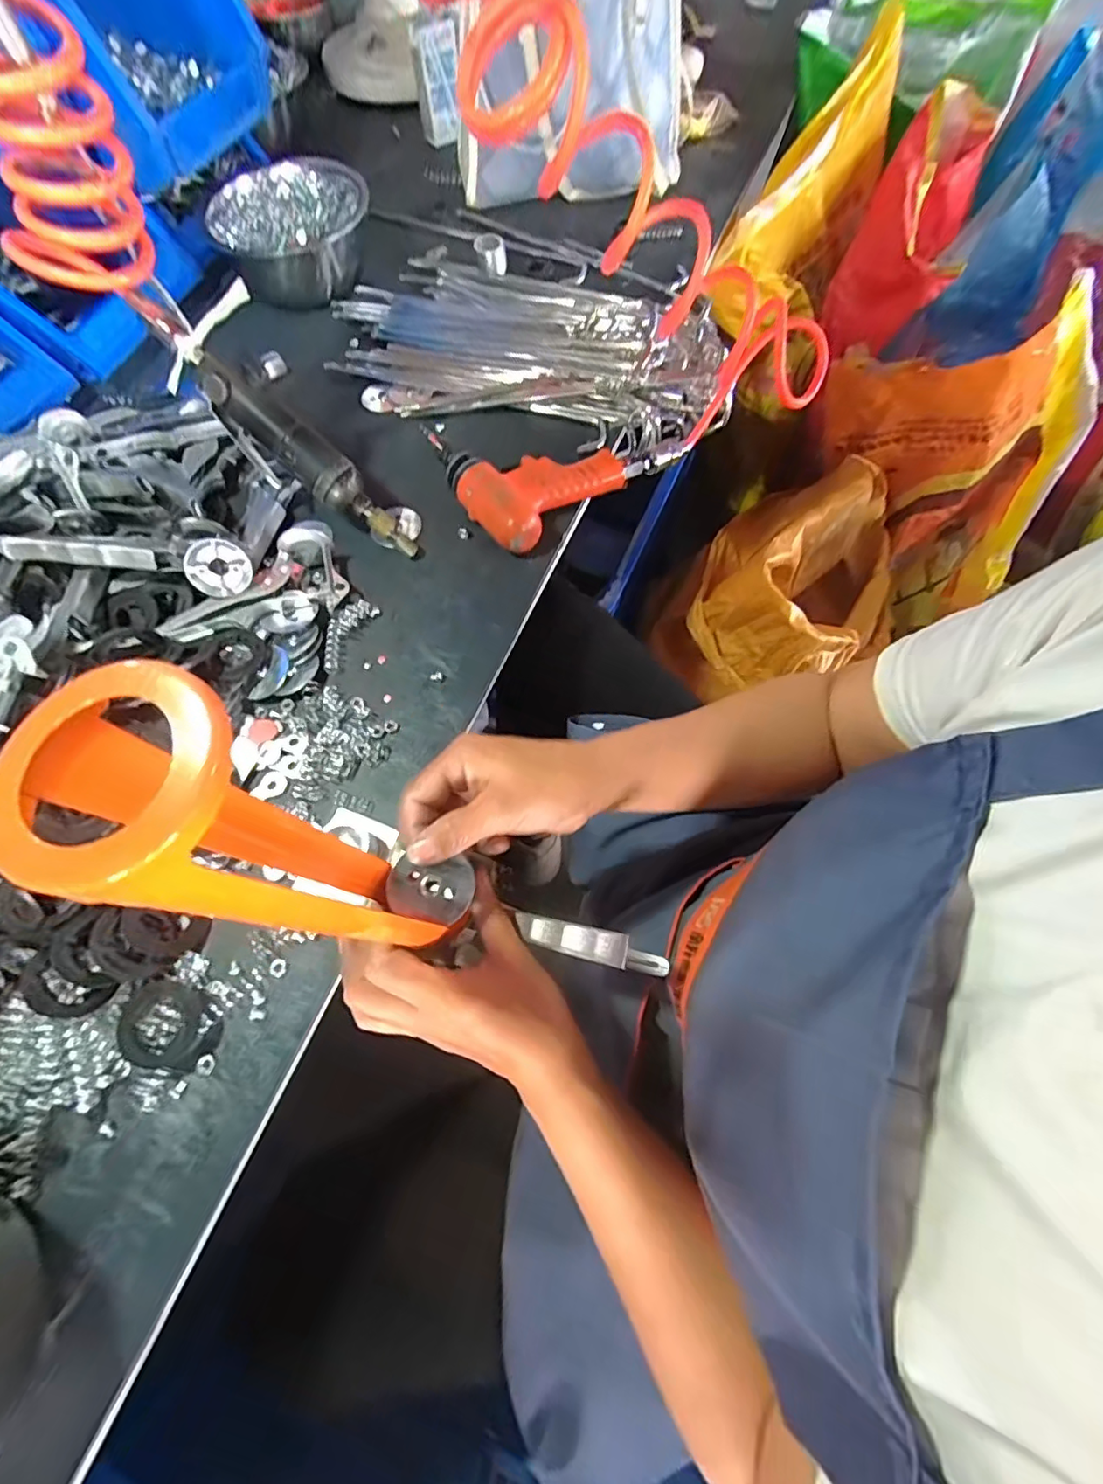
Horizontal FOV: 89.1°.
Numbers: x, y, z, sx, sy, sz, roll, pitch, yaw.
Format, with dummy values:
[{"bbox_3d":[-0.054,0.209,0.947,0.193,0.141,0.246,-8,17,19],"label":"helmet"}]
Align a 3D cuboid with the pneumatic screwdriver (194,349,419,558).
[{"bbox_3d":[-0.196,-0.231,0.462,0.201,0.034,0.036,39,68,-19],"label":"pneumatic screwdriver"}]

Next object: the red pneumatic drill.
[{"bbox_3d":[-0.035,-0.257,0.514,0.134,0.043,0.164,-42,71,-16],"label":"red pneumatic drill"}]

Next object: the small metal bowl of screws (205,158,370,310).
[{"bbox_3d":[-0.290,-0.584,0.643,0.178,0.066,0.144,-29,68,-11],"label":"small metal bowl of screws"}]

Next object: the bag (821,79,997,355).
[{"bbox_3d":[0.485,-0.693,0.757,0.137,0.192,0.227,23,68,11],"label":"bag"}]

